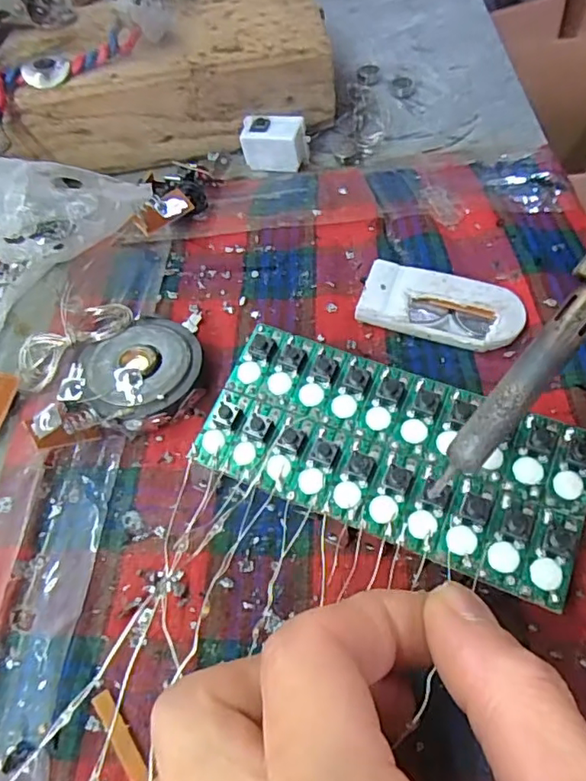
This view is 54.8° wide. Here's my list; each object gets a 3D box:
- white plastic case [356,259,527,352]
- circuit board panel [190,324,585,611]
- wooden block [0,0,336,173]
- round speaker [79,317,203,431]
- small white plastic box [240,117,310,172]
[{"bbox_3d":[0.048,-0.027,0.183,0.050,0.008,0.025,11,57,12],"label":"white plastic case"},{"bbox_3d":[0.024,0.014,0.142,0.093,0.010,0.042,21,60,17],"label":"circuit board panel"},{"bbox_3d":[-0.056,-0.143,0.255,0.137,0.038,0.079,-11,56,-4],"label":"wooden block"},{"bbox_3d":[-0.045,-0.005,0.175,0.036,0.012,0.037,-2,56,3],"label":"round speaker"},{"bbox_3d":[-0.008,-0.105,0.237,0.027,0.017,0.012,11,57,12],"label":"small white plastic box"}]

